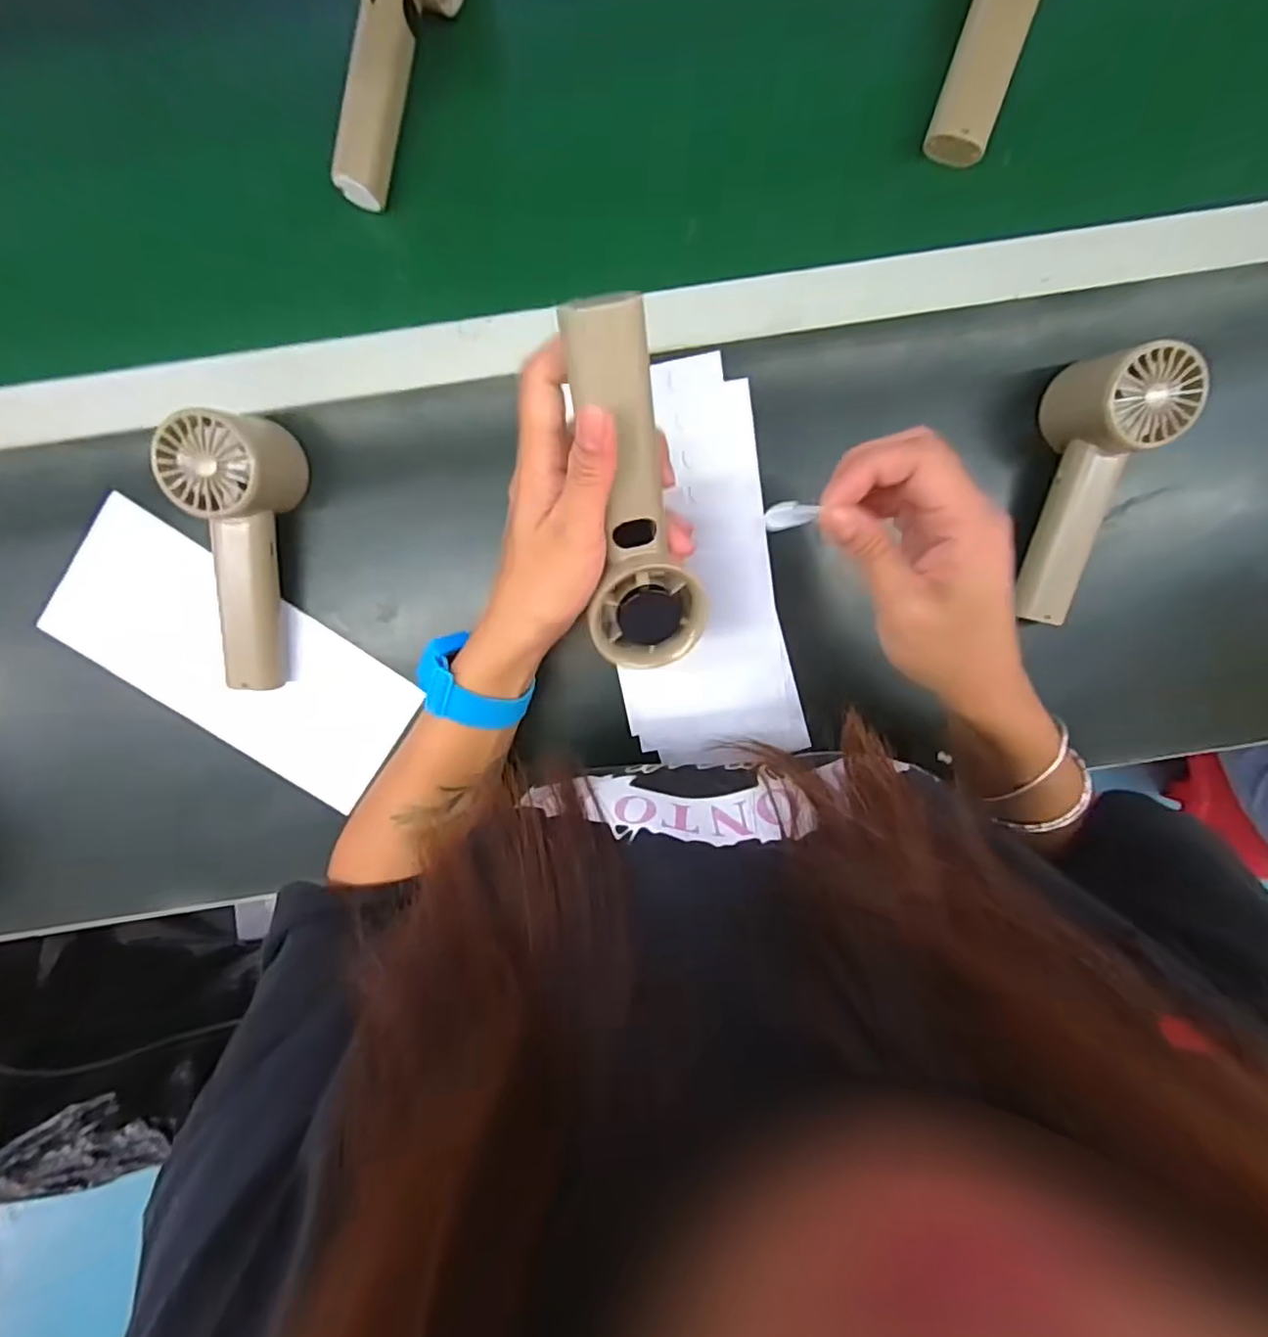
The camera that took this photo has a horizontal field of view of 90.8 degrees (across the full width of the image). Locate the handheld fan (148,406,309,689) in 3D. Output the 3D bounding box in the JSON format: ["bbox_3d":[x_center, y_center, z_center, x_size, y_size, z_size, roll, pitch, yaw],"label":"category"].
[{"bbox_3d":[-0.231,-0.067,0.372,0.049,0.057,0.157,5,109,-2],"label":"handheld fan"}]

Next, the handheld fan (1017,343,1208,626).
[{"bbox_3d":[0.274,-0.108,0.382,0.052,0.057,0.155,8,109,-2],"label":"handheld fan"}]

